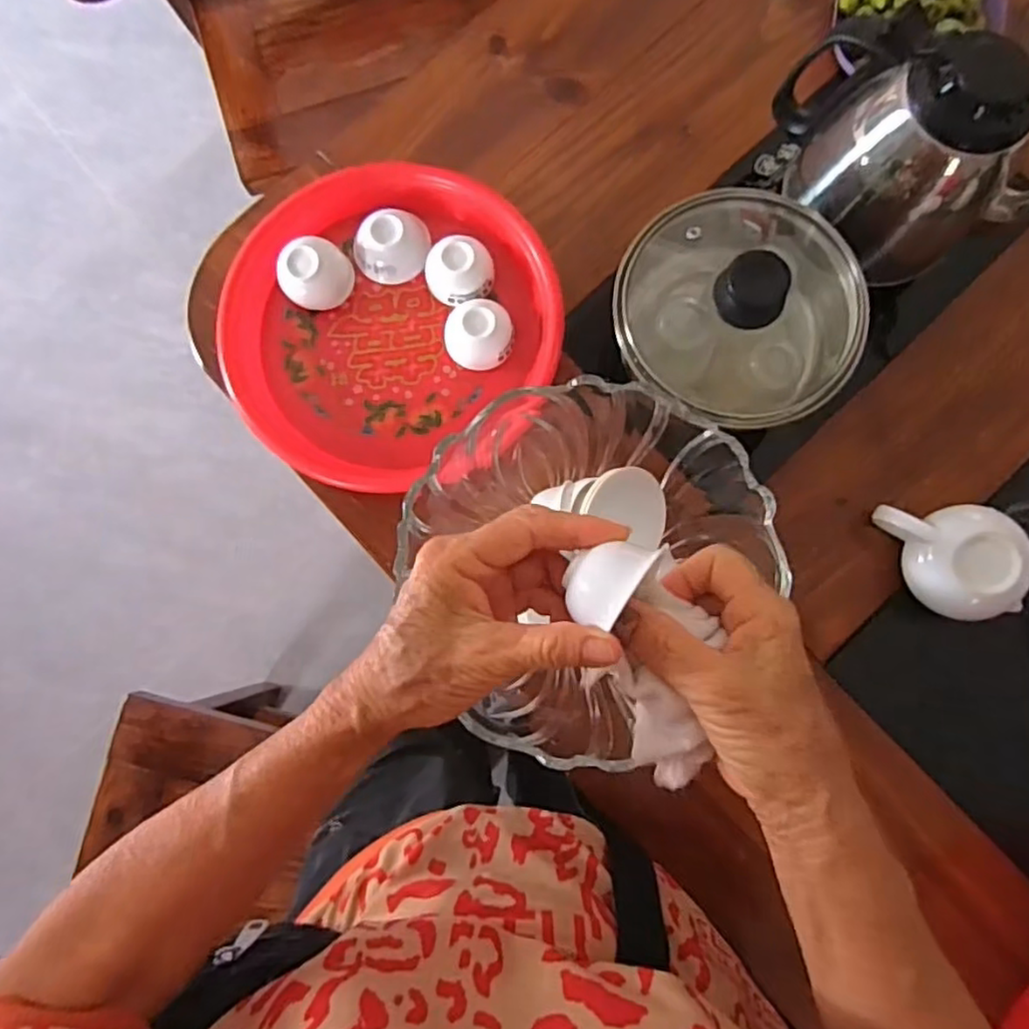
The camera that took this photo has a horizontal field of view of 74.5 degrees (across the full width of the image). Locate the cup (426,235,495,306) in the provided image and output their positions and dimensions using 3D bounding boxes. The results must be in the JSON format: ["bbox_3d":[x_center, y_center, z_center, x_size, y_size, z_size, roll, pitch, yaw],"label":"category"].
[{"bbox_3d":[-0.042,-0.191,0.533,0.051,0.029,0.048,0,81,2],"label":"cup"}]

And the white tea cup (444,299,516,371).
[{"bbox_3d":[-0.029,-0.139,0.523,0.051,0.030,0.048,0,81,2],"label":"white tea cup"}]

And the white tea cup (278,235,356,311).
[{"bbox_3d":[-0.156,-0.189,0.529,0.056,0.038,0.048,-31,82,-3],"label":"white tea cup"}]

